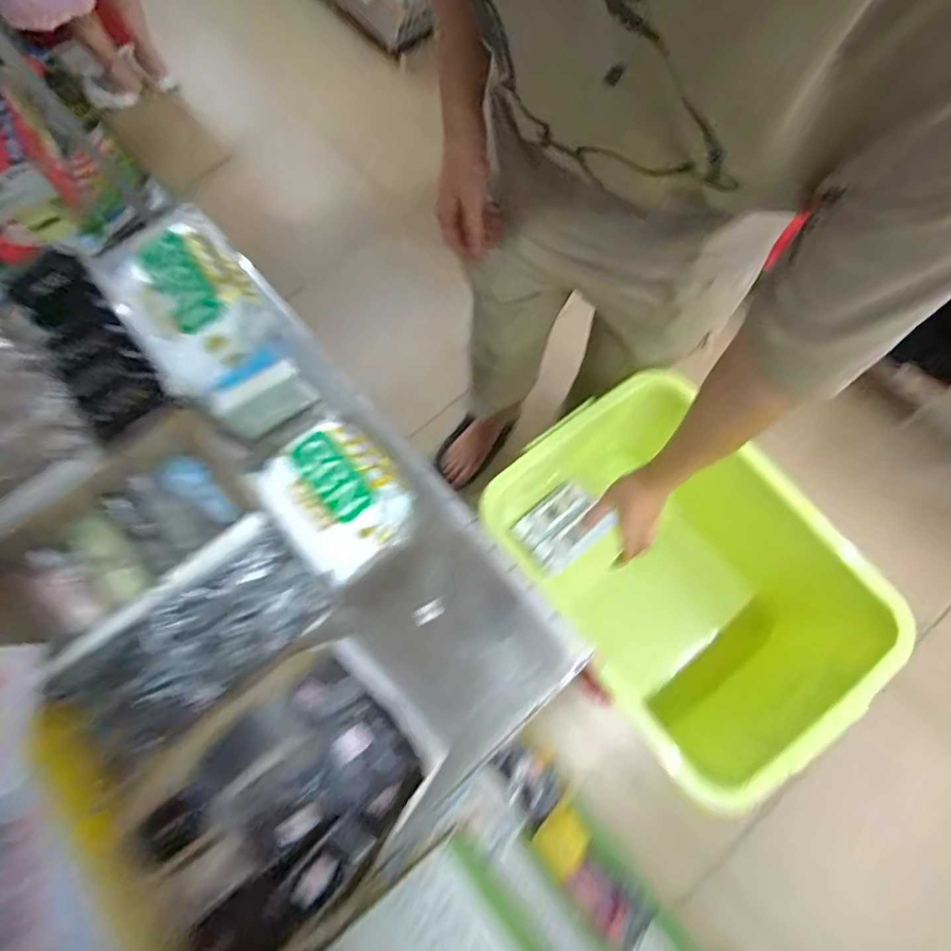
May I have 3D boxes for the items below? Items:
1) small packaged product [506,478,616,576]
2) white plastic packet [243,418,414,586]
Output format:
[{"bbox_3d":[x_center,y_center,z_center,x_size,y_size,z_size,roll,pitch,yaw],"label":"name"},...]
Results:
[{"bbox_3d":[0.156,0.091,0.940,0.154,0.026,0.113,-38,76,-10],"label":"small packaged product"},{"bbox_3d":[-0.153,0.020,0.550,0.132,0.060,0.143,-44,77,-11],"label":"white plastic packet"}]

